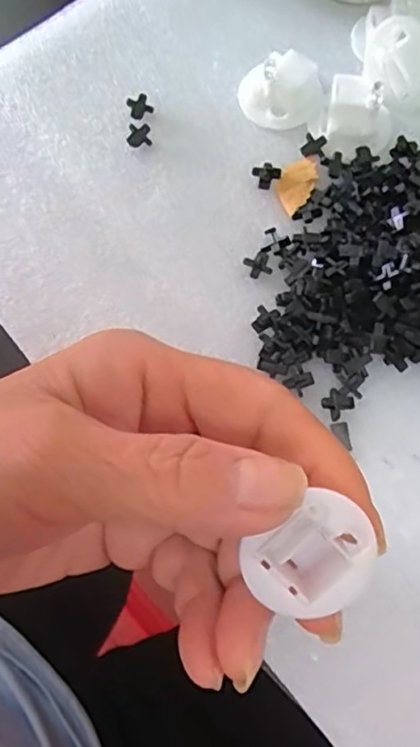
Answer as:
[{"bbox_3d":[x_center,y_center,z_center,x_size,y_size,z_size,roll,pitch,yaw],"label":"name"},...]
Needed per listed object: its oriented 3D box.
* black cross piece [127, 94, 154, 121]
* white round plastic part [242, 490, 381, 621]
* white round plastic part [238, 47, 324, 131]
[{"bbox_3d":[-0.028,-0.106,0.233,0.009,0.005,0.007,-23,74,-5],"label":"black cross piece"},{"bbox_3d":[0.025,0.045,0.149,0.030,0.013,0.027,-34,97,5],"label":"white round plastic part"},{"bbox_3d":[0.027,-0.111,0.226,0.031,0.018,0.022,1,74,2],"label":"white round plastic part"}]

